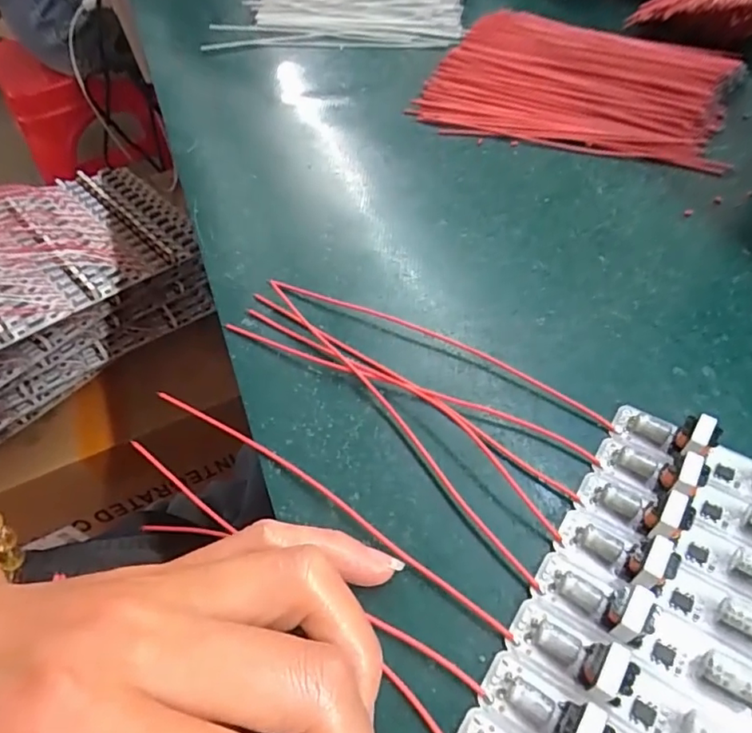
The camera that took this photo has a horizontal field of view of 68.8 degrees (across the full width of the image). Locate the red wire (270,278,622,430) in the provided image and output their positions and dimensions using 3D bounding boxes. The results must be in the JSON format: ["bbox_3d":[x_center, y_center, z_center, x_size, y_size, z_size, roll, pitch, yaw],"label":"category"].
[{"bbox_3d":[0.019,-0.009,0.207,0.138,0.006,0.009,24,59,22],"label":"red wire"}]

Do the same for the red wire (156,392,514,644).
[{"bbox_3d":[-0.022,0.038,0.173,0.142,0.004,0.006,29,60,24],"label":"red wire"}]

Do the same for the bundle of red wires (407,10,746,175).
[{"bbox_3d":[0.112,-0.164,0.311,0.154,0.016,0.121,23,57,21],"label":"bundle of red wires"}]

